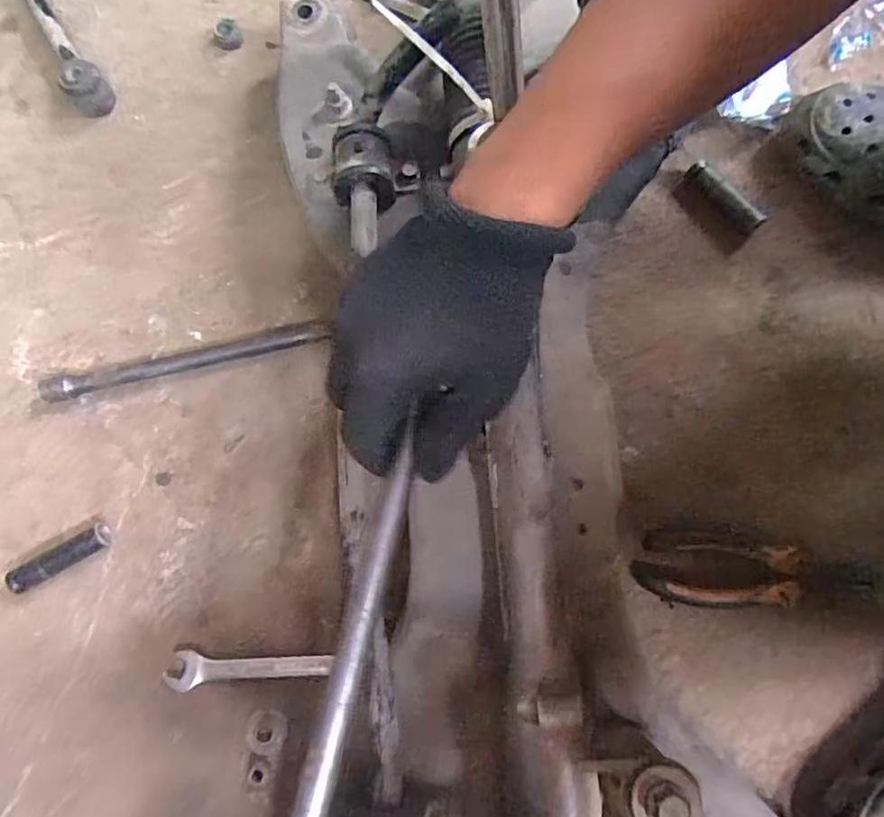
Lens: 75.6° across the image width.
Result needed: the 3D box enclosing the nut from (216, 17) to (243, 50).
[{"bbox_3d":[-0.212,-0.371,0.566,0.026,0.013,0.032,-26,76,-5],"label":"nut"}]

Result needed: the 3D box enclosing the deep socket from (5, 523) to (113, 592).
[{"bbox_3d":[-0.301,0.119,0.452,0.078,0.020,0.018,-30,76,-6],"label":"deep socket"}]

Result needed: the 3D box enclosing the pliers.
[{"bbox_3d":[0.235,0.121,0.434,0.168,0.018,0.059,3,75,3],"label":"pliers"}]

